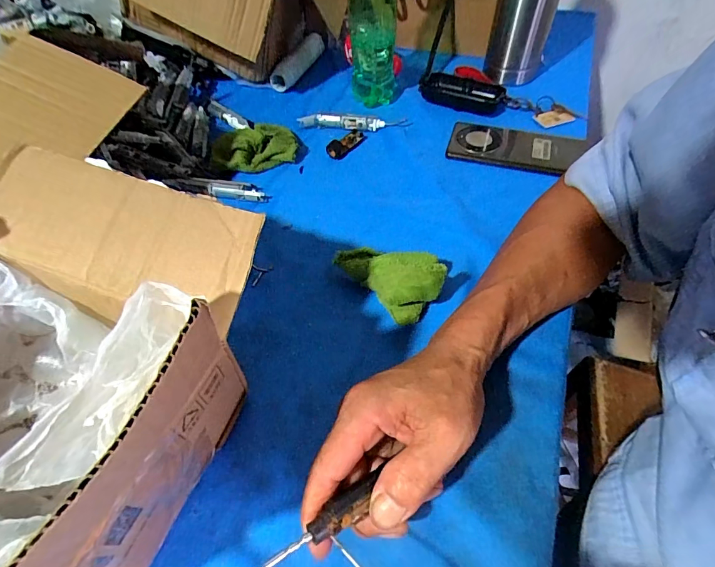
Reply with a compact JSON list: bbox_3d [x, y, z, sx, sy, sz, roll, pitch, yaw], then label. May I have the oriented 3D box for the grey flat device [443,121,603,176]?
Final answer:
[{"bbox_3d":[0.194,-0.170,0.483,0.154,0.011,0.075,16,56,14],"label":"grey flat device"}]

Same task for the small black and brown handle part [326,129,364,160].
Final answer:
[{"bbox_3d":[-0.015,-0.185,0.505,0.021,0.015,0.063,29,60,22],"label":"small black and brown handle part"}]

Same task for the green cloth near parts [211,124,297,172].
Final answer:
[{"bbox_3d":[-0.131,-0.173,0.492,0.101,0.032,0.057,-17,55,-9],"label":"green cloth near parts"}]

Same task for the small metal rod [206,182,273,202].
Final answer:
[{"bbox_3d":[-0.140,-0.108,0.454,0.073,0.013,0.015,7,55,8],"label":"small metal rod"}]

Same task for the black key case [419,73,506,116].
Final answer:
[{"bbox_3d":[0.152,-0.277,0.556,0.117,0.022,0.058,21,58,17],"label":"black key case"}]

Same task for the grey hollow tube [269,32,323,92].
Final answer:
[{"bbox_3d":[-0.096,-0.359,0.624,0.027,0.033,0.126,20,57,17],"label":"grey hollow tube"}]

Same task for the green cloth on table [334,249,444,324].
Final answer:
[{"bbox_3d":[0.030,-0.013,0.353,0.057,0.051,0.096,-36,60,-21],"label":"green cloth on table"}]

